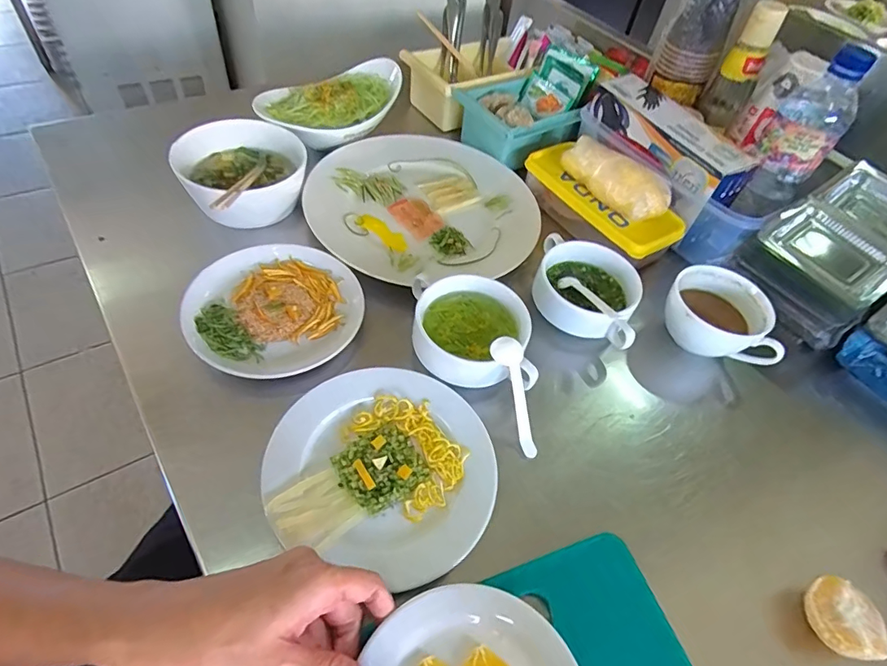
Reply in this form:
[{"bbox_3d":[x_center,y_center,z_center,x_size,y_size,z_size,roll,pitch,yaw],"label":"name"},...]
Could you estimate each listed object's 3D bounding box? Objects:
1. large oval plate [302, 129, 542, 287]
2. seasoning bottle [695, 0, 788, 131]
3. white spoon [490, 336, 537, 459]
[{"bbox_3d":[-0.021,-0.158,0.583,0.245,0.027,0.277,-35,64,-26],"label":"large oval plate"},{"bbox_3d":[0.357,-0.316,0.589,0.049,0.136,0.052,27,53,12],"label":"seasoning bottle"},{"bbox_3d":[0.063,0.054,0.411,0.025,0.009,0.102,-15,93,-15],"label":"white spoon"}]

